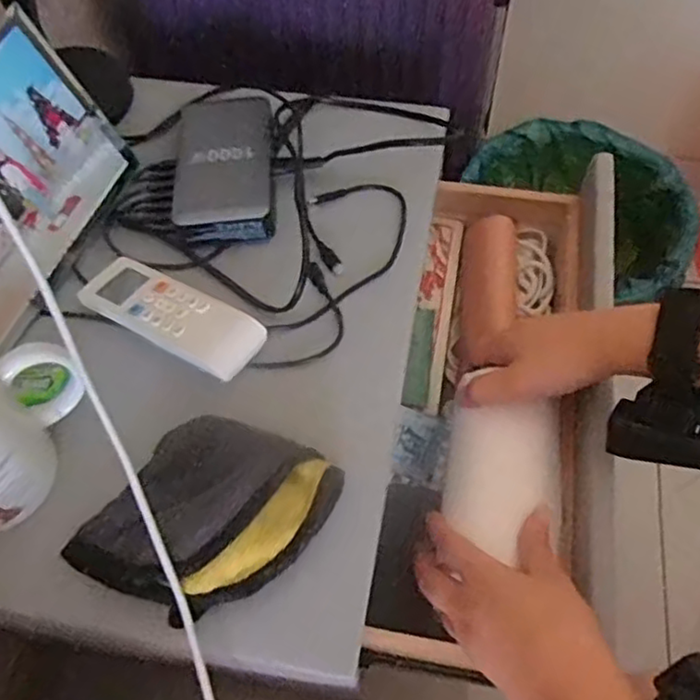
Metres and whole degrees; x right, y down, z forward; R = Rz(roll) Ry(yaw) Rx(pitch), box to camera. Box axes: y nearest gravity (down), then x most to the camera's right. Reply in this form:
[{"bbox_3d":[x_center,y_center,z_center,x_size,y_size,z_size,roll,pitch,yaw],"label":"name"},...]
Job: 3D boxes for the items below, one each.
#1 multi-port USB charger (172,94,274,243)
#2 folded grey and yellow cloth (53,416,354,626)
[{"bbox_3d":[-0.095,-0.143,0.516,0.070,0.022,0.136,-4,59,0],"label":"multi-port USB charger"},{"bbox_3d":[-0.080,0.088,0.375,0.105,0.032,0.125,31,65,19],"label":"folded grey and yellow cloth"}]

